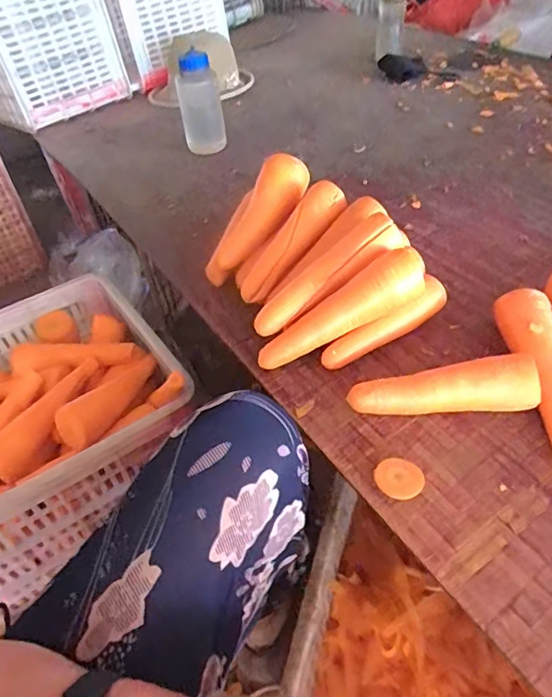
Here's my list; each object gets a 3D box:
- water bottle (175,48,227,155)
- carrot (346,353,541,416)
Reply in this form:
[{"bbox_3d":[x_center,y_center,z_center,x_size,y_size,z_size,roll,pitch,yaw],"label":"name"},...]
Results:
[{"bbox_3d":[-0.149,-0.483,0.982,0.078,0.171,0.065,5,46,10],"label":"water bottle"},{"bbox_3d":[0.167,0.040,0.508,0.178,0.055,0.041,0,45,5],"label":"carrot"}]

